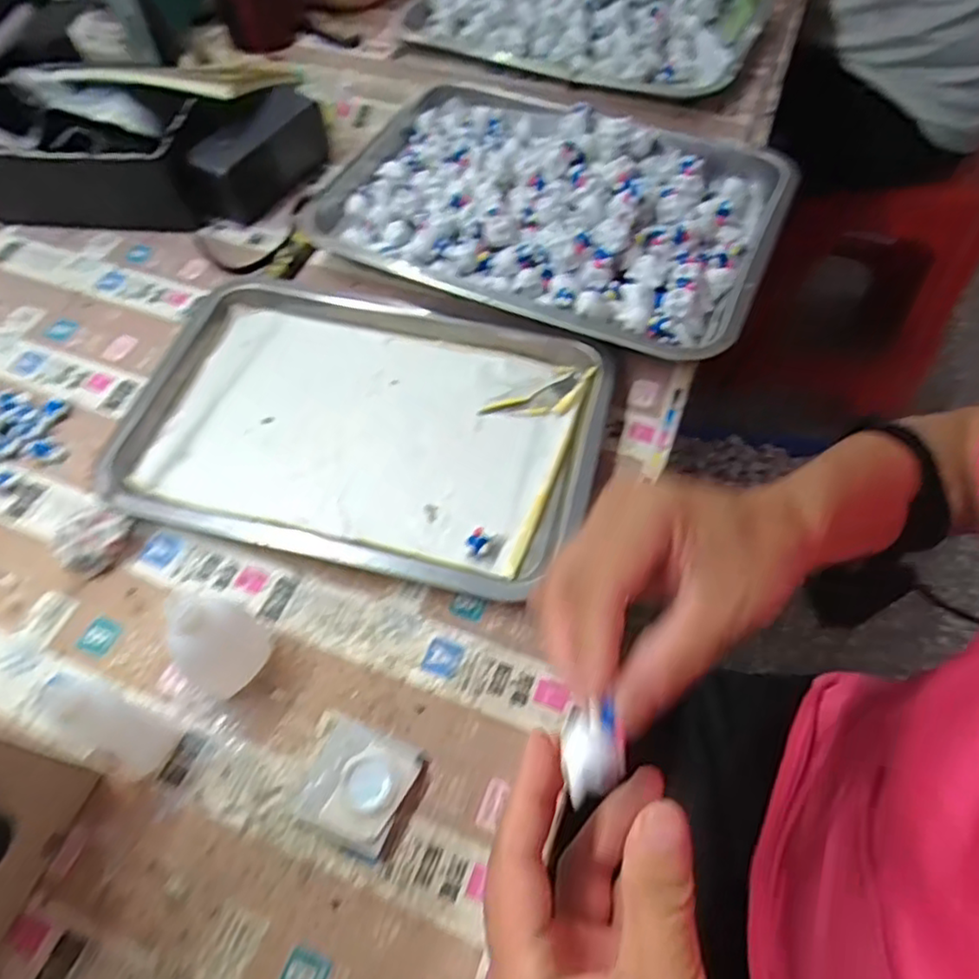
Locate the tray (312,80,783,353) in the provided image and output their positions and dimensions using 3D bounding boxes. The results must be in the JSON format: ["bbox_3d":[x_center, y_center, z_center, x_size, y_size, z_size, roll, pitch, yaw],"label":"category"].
[{"bbox_3d":[0.047,-0.229,0.539,0.345,0.060,0.240,22,61,14],"label":"tray"}]

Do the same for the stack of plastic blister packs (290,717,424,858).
[{"bbox_3d":[-0.065,0.146,0.331,0.050,0.016,0.051,19,61,13],"label":"stack of plastic blister packs"}]

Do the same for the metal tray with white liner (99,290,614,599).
[{"bbox_3d":[-0.090,-0.045,0.453,0.312,0.020,0.205,13,59,9],"label":"metal tray with white liner"}]

